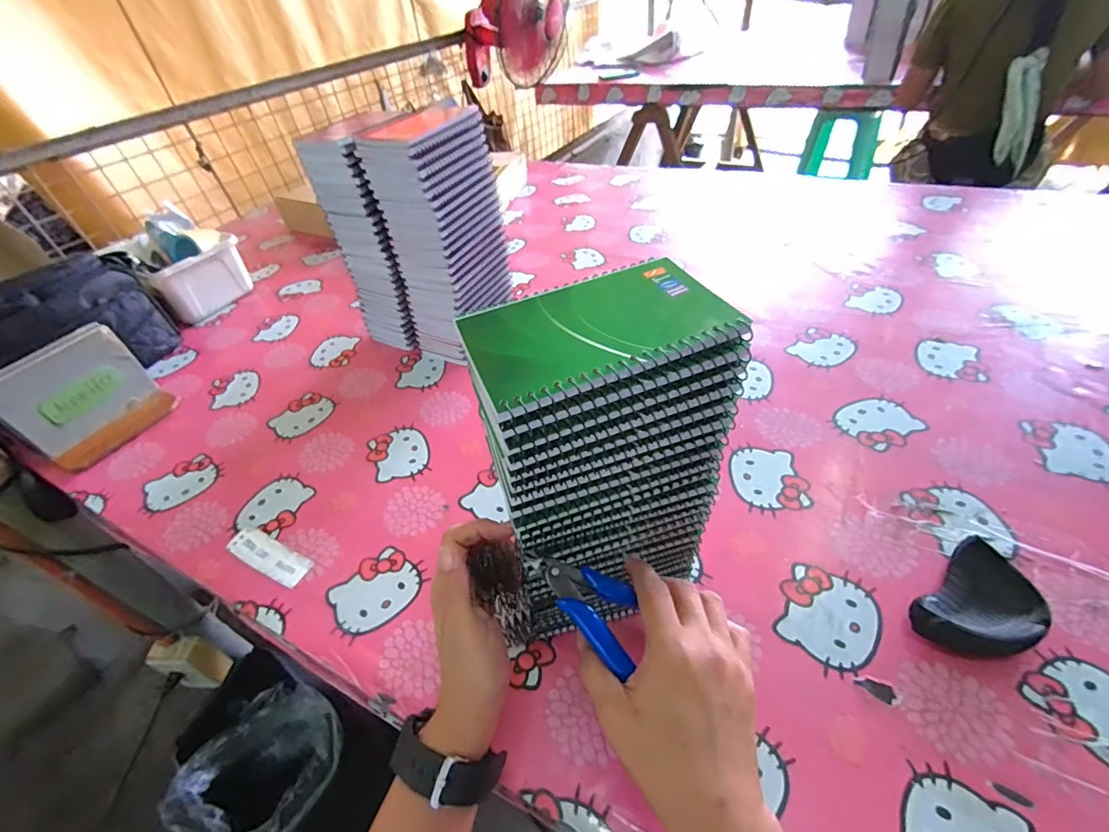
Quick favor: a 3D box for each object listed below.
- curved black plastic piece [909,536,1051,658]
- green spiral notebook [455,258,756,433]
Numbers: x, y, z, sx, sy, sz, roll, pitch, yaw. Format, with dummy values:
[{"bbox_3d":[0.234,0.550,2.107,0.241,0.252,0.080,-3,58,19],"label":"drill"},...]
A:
[{"bbox_3d":[0.330,0.150,0.374,0.097,0.023,0.065,-31,49,-23],"label":"curved black plastic piece"},{"bbox_3d":[0.021,-0.044,0.250,0.129,0.011,0.080,-19,45,-12],"label":"green spiral notebook"}]

